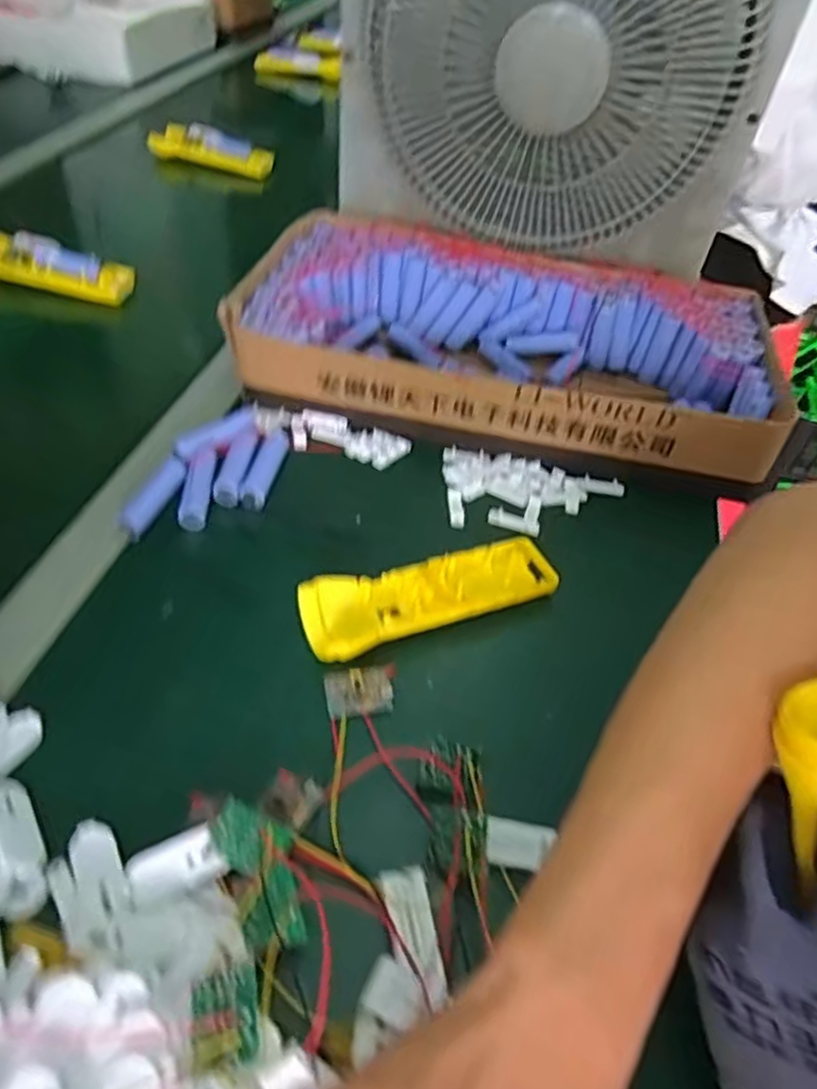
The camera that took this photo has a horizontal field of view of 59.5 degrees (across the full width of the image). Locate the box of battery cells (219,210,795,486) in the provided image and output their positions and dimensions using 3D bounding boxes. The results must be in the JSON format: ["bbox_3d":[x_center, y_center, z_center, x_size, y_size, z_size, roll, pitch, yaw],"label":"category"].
[{"bbox_3d":[0.086,-0.178,0.623,0.422,0.077,0.229,12,47,5],"label":"box of battery cells"}]

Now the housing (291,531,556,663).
[{"bbox_3d":[0.015,0.033,0.457,0.166,0.033,0.050,-17,51,-20],"label":"housing"}]

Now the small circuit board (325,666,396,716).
[{"bbox_3d":[-0.028,0.083,0.410,0.038,0.005,0.029,-5,48,-11],"label":"small circuit board"}]

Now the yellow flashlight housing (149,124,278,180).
[{"bbox_3d":[-0.264,-0.530,0.956,0.162,0.042,0.038,14,47,7],"label":"yellow flashlight housing"}]

